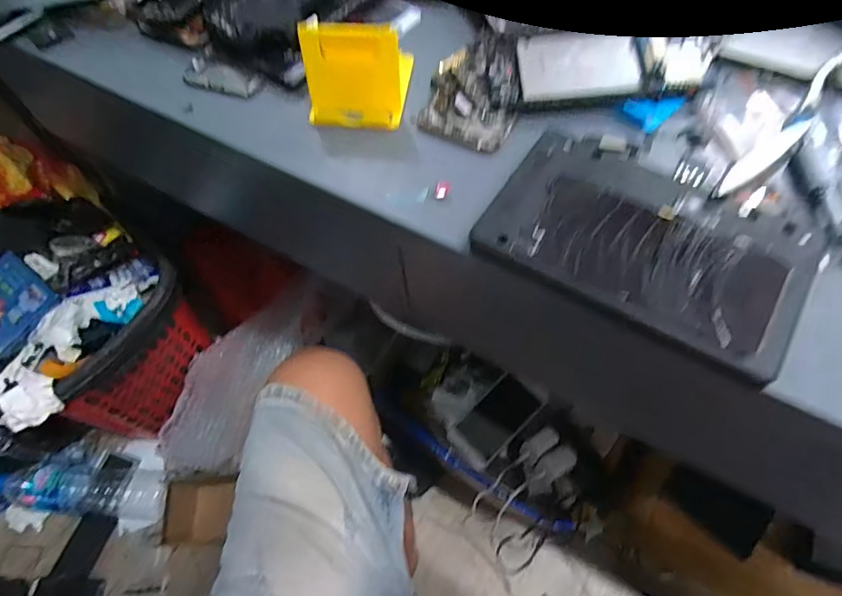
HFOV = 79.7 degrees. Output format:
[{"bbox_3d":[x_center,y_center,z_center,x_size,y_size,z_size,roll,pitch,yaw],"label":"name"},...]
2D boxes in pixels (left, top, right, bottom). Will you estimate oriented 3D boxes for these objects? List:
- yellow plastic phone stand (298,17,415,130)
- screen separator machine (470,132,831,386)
[{"bbox_3d":[-0.048,-0.176,0.376,0.071,0.057,0.074,2,60,5],"label":"yellow plastic phone stand"},{"bbox_3d":[0.135,-0.038,0.302,0.177,0.012,0.116,29,66,19],"label":"screen separator machine"}]

